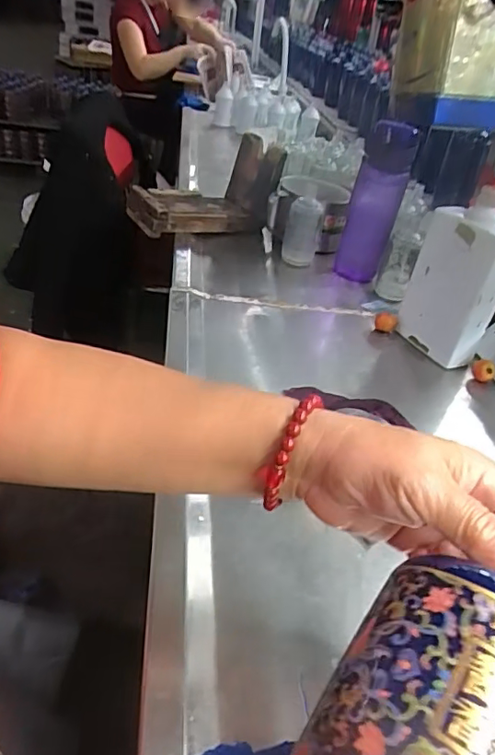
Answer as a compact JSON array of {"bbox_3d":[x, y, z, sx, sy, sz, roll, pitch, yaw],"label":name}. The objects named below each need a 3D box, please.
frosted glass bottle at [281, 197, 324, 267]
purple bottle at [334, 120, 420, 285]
[{"bbox_3d":[0.086,-0.232,0.875,0.056,0.106,0.046,11,35,5],"label":"frosted glass bottle"},{"bbox_3d":[0.194,-0.265,0.829,0.077,0.223,0.078,11,35,5],"label":"purple bottle"}]

